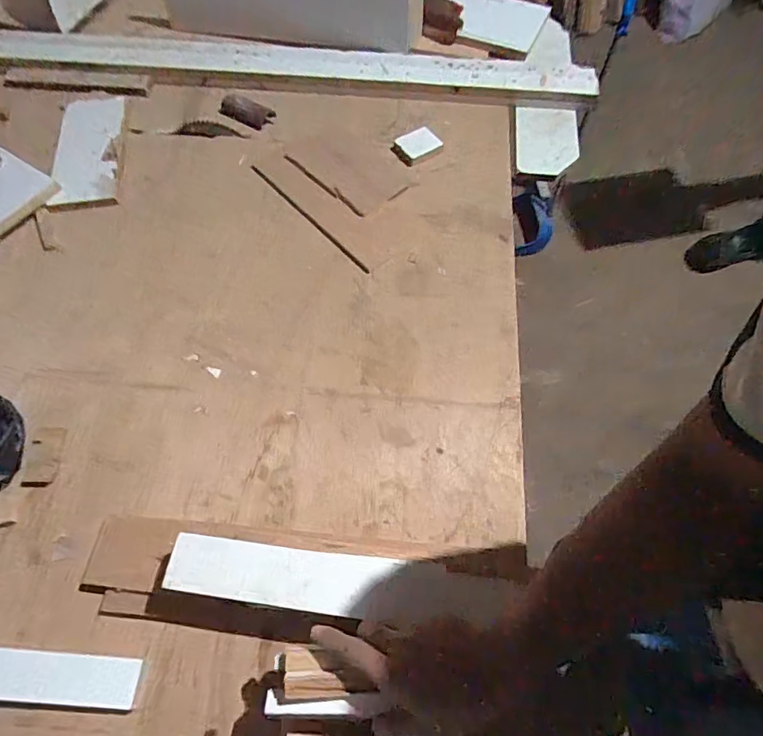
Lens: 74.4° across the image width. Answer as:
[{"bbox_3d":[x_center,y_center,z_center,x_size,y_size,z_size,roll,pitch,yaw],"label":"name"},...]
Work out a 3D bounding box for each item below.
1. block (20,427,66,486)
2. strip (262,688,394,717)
[{"bbox_3d":[-0.445,0.116,0.664,0.039,0.009,0.080,-4,65,-3],"label":"block"},{"bbox_3d":[-0.055,0.313,0.467,0.111,0.010,0.021,-9,64,10],"label":"strip"}]

